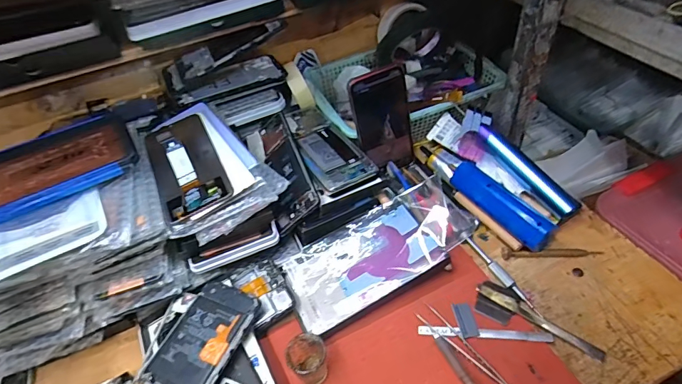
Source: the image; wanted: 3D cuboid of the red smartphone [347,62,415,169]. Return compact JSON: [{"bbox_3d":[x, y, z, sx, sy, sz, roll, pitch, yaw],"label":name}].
[{"bbox_3d":[0.056,-0.090,0.531,0.073,0.142,0.007,-22,33,-6],"label":"red smartphone"}]

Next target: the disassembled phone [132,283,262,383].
[{"bbox_3d":[-0.147,0.166,0.380,0.075,0.013,0.171,14,52,18],"label":"disassembled phone"}]

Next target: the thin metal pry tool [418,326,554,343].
[{"bbox_3d":[0.144,0.143,0.411,0.129,0.004,0.010,0,48,7],"label":"thin metal pry tool"}]

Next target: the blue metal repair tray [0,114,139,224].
[{"bbox_3d":[-0.302,-0.026,0.418,0.169,0.022,0.112,-26,49,-17],"label":"blue metal repair tray"}]

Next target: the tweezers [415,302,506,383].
[{"bbox_3d":[0.122,0.153,0.397,0.019,0.010,0.115,-33,51,-22],"label":"tweezers"}]

